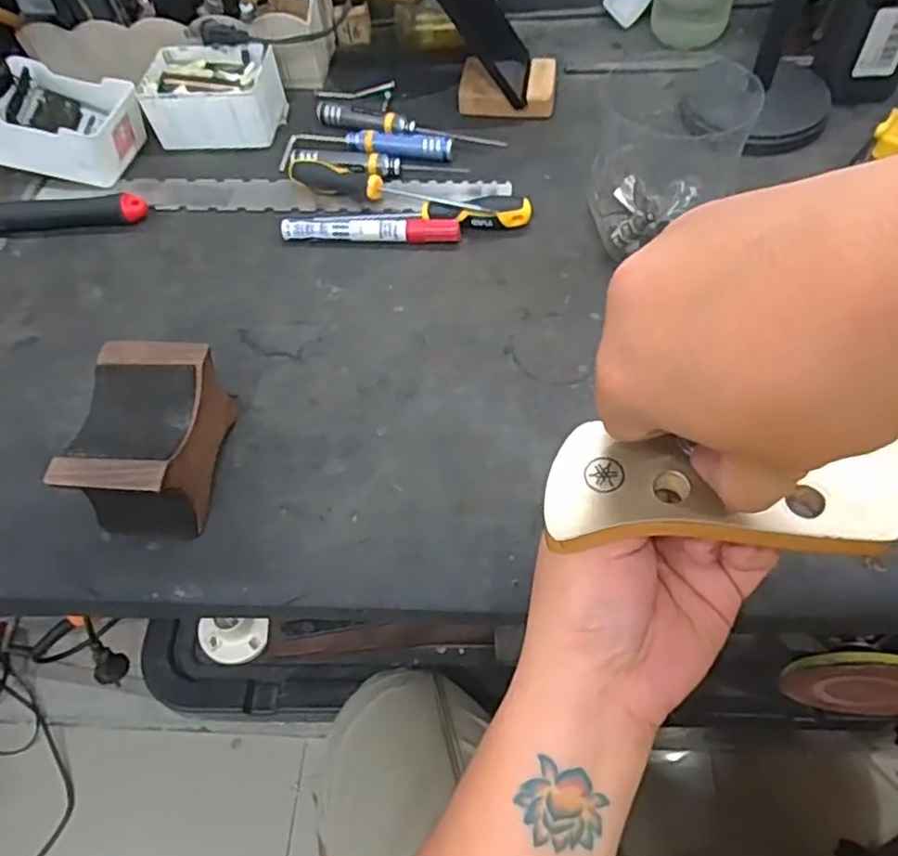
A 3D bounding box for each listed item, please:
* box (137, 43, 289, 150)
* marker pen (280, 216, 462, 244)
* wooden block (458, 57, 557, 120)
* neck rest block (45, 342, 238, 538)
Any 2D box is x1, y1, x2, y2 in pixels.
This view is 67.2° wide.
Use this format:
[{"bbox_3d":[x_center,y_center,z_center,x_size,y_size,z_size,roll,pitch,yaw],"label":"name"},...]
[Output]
[{"bbox_3d":[-0.199,-0.281,0.576,0.106,0.047,0.082,1,58,5],"label":"box"},{"bbox_3d":[-0.057,-0.145,0.499,0.131,0.015,0.019,3,59,6],"label":"marker pen"},{"bbox_3d":[0.050,-0.288,0.573,0.079,0.022,0.057,1,58,5],"label":"wooden block"},{"bbox_3d":[-0.167,0.007,0.384,0.062,0.061,0.092,5,59,7],"label":"neck rest block"}]

